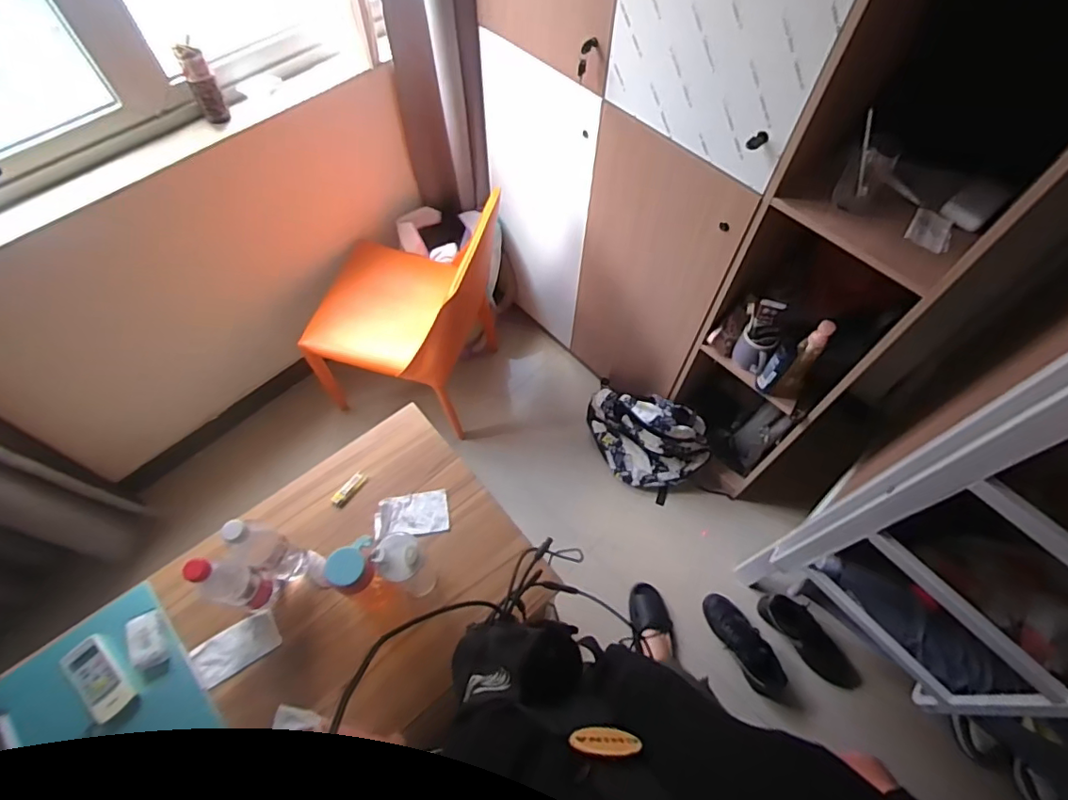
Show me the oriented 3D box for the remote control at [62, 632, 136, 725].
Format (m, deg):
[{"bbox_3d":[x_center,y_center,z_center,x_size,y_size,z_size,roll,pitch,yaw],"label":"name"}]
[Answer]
[{"bbox_3d":[-0.684,0.435,0.838,0.132,0.016,0.060,39,67,19],"label":"remote control"}]

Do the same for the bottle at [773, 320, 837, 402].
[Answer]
[{"bbox_3d":[0.659,-0.092,1.299,0.072,0.242,0.080,35,66,17],"label":"bottle"}]

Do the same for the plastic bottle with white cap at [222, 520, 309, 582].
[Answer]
[{"bbox_3d":[-0.435,0.239,0.864,0.075,0.228,0.066,23,63,12],"label":"plastic bottle with white cap"}]

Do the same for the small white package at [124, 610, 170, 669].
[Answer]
[{"bbox_3d":[-0.627,0.388,0.865,0.048,0.027,0.083,-21,63,-12],"label":"small white package"}]

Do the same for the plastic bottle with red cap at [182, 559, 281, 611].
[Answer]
[{"bbox_3d":[-0.482,0.290,0.841,0.073,0.231,0.066,14,61,7],"label":"plastic bottle with red cap"}]

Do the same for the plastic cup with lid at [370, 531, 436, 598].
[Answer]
[{"bbox_3d":[-0.204,0.275,0.870,0.062,0.192,0.067,-34,66,-18],"label":"plastic cup with lid"}]

